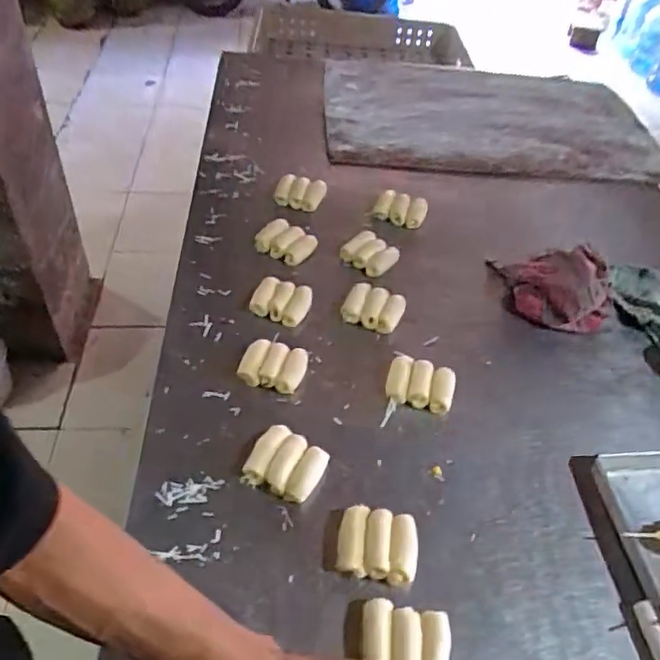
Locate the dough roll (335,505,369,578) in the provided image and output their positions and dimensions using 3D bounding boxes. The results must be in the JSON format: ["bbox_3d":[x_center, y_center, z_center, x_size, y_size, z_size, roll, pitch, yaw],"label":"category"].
[{"bbox_3d":[0.022,0.209,0.582,0.029,0.017,0.066,5,46,0],"label":"dough roll"}]

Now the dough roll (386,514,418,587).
[{"bbox_3d":[0.072,0.217,0.582,0.028,0.026,0.064,6,46,1],"label":"dough roll"}]

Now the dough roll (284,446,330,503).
[{"bbox_3d":[-0.023,0.154,0.625,0.028,0.018,0.063,24,62,18],"label":"dough roll"}]

